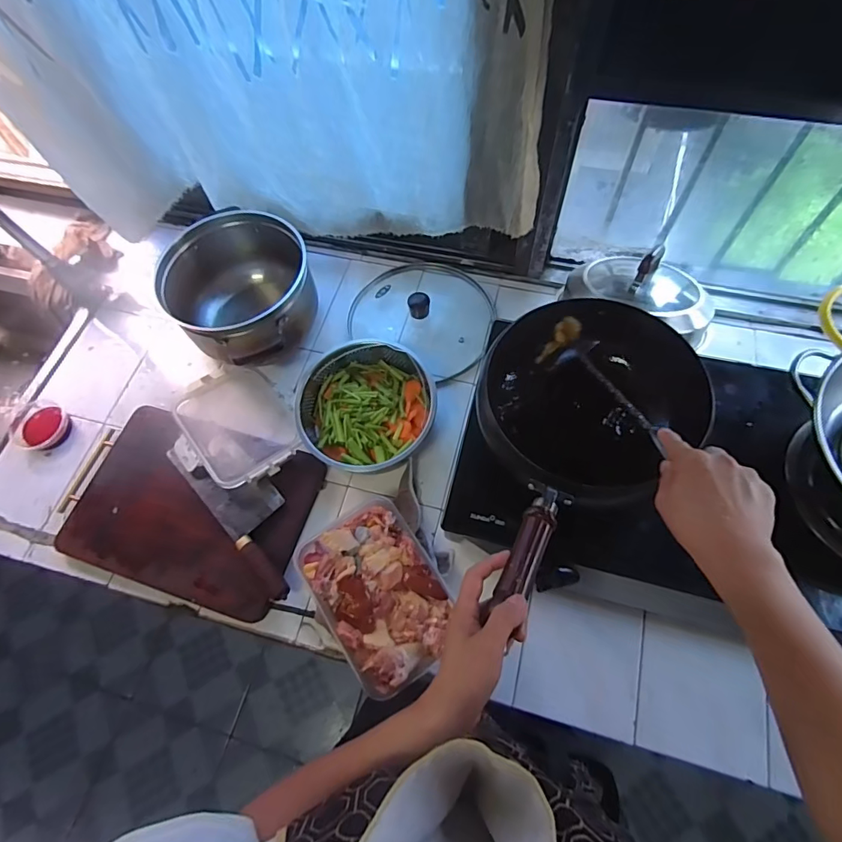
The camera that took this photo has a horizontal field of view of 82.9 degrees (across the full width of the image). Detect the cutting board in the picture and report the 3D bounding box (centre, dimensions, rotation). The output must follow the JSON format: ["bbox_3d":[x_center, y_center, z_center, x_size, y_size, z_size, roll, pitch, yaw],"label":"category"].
[{"bbox_3d":[-0.343,0.125,0.711,0.344,0.023,0.238,15,67,10],"label":"cutting board"}]

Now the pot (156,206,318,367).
[{"bbox_3d":[-0.281,-0.206,0.801,0.241,0.142,0.216,35,71,18],"label":"pot"}]

